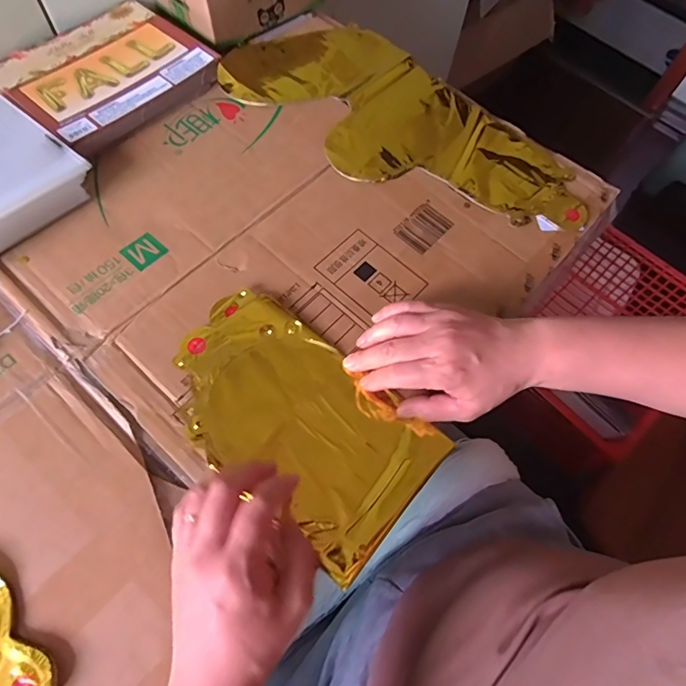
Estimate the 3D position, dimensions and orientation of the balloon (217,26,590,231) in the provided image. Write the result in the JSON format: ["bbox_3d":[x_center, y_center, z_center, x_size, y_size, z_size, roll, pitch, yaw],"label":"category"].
[{"bbox_3d":[0.066,-0.248,0.518,0.420,0.011,0.196,42,69,16],"label":"balloon"}]

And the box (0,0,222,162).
[{"bbox_3d":[-0.269,-0.308,0.526,0.177,0.028,0.201,37,68,14],"label":"box"}]

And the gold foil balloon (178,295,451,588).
[{"bbox_3d":[-0.040,0.058,0.374,0.225,0.015,0.130,38,68,15],"label":"gold foil balloon"}]

